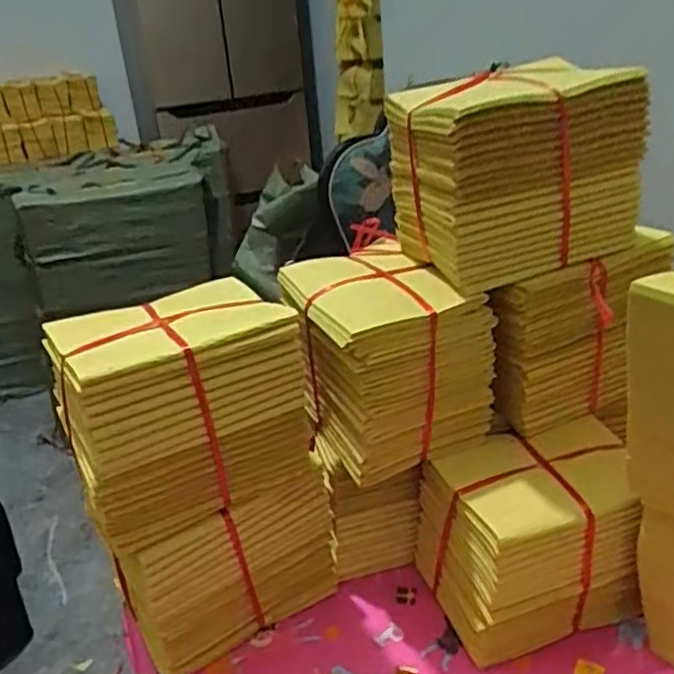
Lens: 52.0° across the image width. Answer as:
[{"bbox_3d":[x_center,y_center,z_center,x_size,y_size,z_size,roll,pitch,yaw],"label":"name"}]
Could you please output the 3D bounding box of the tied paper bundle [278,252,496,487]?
[{"bbox_3d":[0.033,0.015,0.585,0.122,0.135,0.159,-17,28,-23],"label":"tied paper bundle"}]

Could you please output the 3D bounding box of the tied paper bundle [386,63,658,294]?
[{"bbox_3d":[0.134,-0.126,0.535,0.158,0.133,0.109,-13,26,-15],"label":"tied paper bundle"}]

